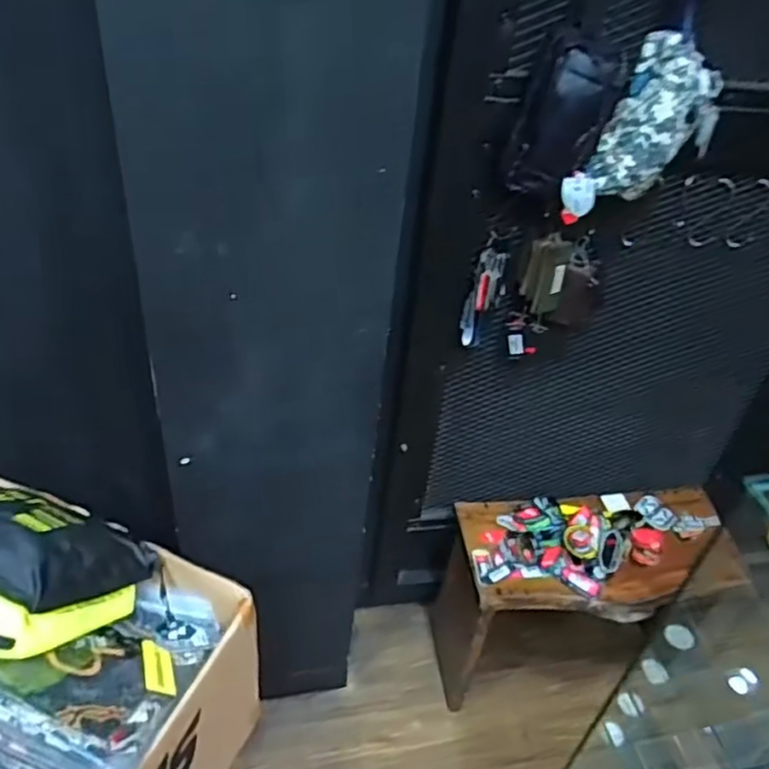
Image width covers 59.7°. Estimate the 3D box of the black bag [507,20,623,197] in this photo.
[{"bbox_3d":[0.252,-0.380,0.949,0.131,0.190,0.076,12,39,6],"label":"black bag"}]

